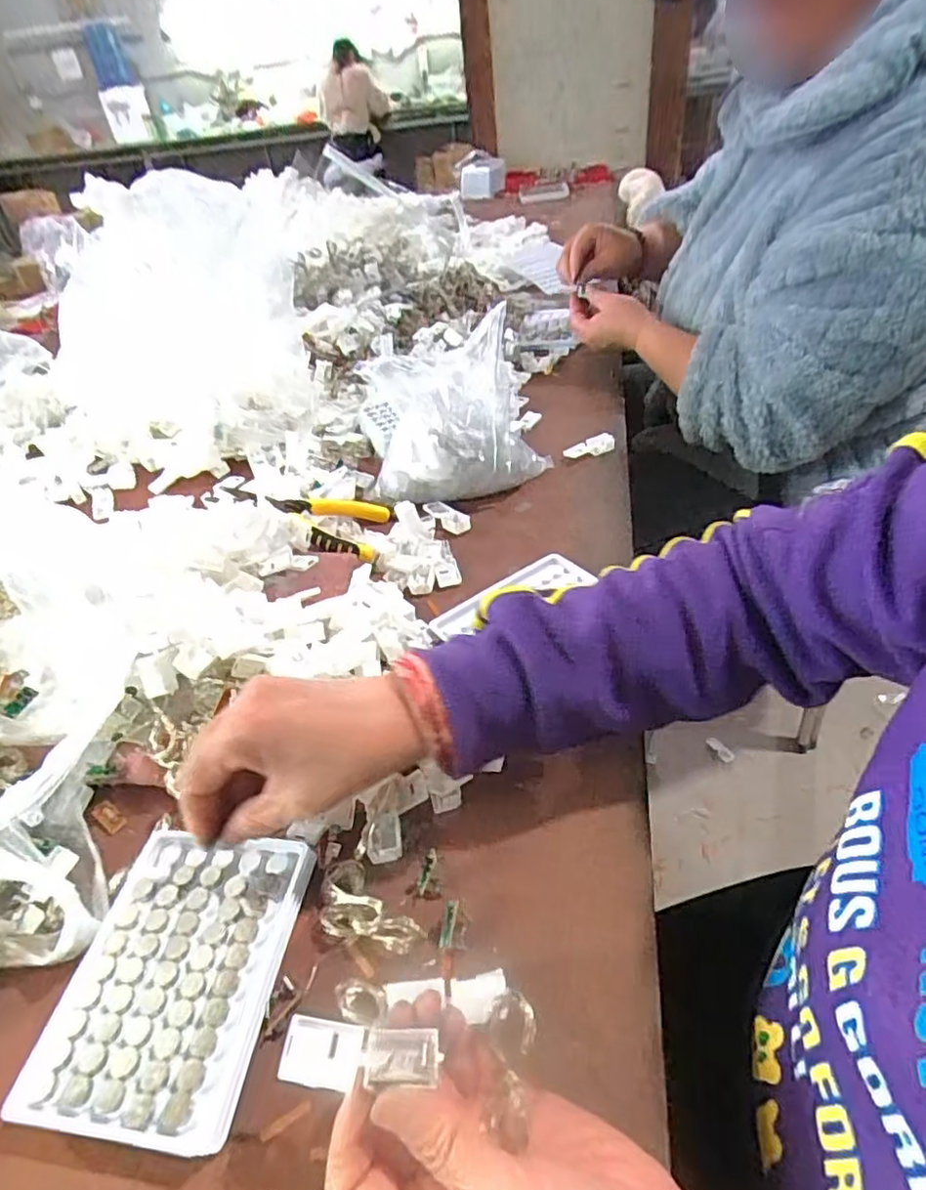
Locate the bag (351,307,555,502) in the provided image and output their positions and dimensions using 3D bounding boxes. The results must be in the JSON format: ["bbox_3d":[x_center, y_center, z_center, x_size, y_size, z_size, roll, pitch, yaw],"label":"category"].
[{"bbox_3d":[-0.006,-0.169,0.599,0.170,0.146,0.095,-8,40,-1],"label":"bag"}]

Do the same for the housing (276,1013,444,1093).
[{"bbox_3d":[-0.038,0.166,0.231,0.054,0.009,0.020,7,40,-5],"label":"housing"}]

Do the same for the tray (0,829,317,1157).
[{"bbox_3d":[-0.138,0.177,0.307,0.096,0.015,0.128,5,41,8],"label":"tray"}]

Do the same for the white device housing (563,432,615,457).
[{"bbox_3d":[0.133,-0.154,0.667,0.059,0.017,0.021,-17,41,-11],"label":"white device housing"}]

